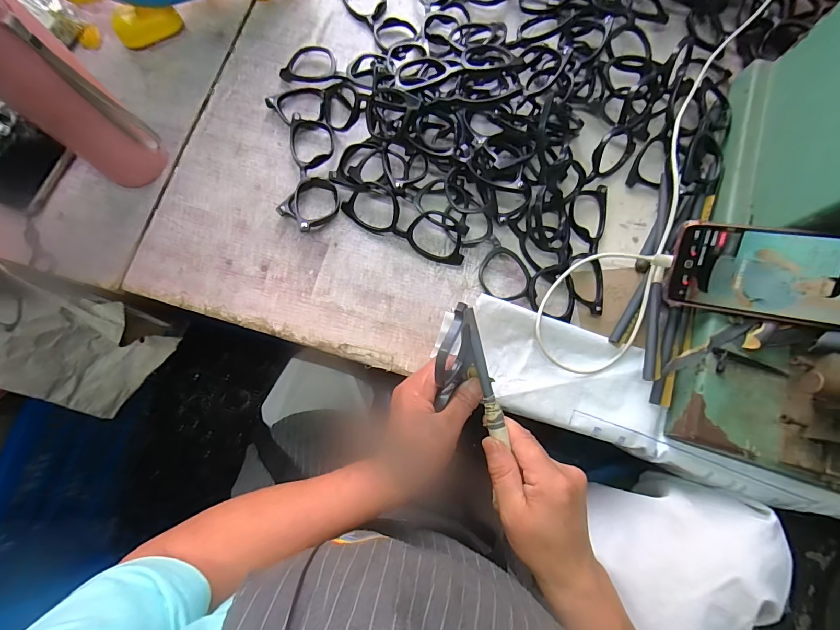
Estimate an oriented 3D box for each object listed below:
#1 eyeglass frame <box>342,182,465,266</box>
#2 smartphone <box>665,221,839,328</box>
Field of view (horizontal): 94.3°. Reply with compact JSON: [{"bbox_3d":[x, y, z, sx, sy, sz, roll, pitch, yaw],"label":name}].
[{"bbox_3d":[-0.014,-0.097,0.410,0.138,0.020,0.048,23,114,2],"label":"eyeglass frame"},{"bbox_3d":[0.308,-0.035,0.331,0.157,0.006,0.077,11,110,27],"label":"smartphone"}]

